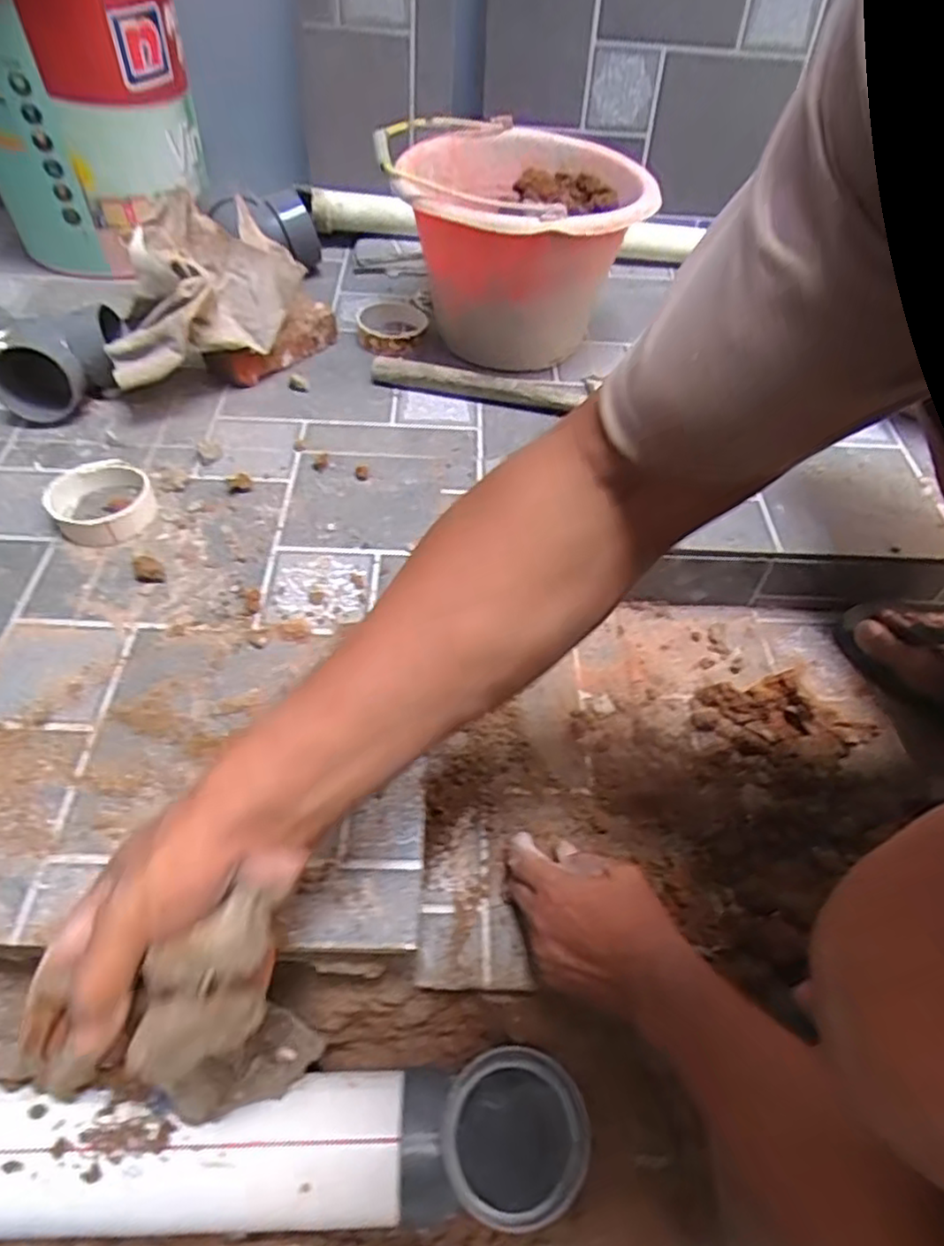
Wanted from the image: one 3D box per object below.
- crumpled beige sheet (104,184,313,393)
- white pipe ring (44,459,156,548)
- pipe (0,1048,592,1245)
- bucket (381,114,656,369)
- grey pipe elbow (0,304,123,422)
[{"bbox_3d":[-0.300,-0.360,0.733,0.107,0.114,0.224,32,56,19],"label":"crumpled beige sheet"},{"bbox_3d":[-0.354,-0.119,0.656,0.089,0.029,0.101,-23,57,-21],"label":"white pipe ring"},{"bbox_3d":[-0.342,0.348,0.451,0.825,0.094,0.095,1,52,-4],"label":"pipe"},{"bbox_3d":[0.049,-0.483,0.871,0.301,0.190,0.314,2,52,-3],"label":"bucket"},{"bbox_3d":[-0.440,-0.275,0.734,0.130,0.084,0.094,-13,54,-14],"label":"grey pipe elbow"}]

